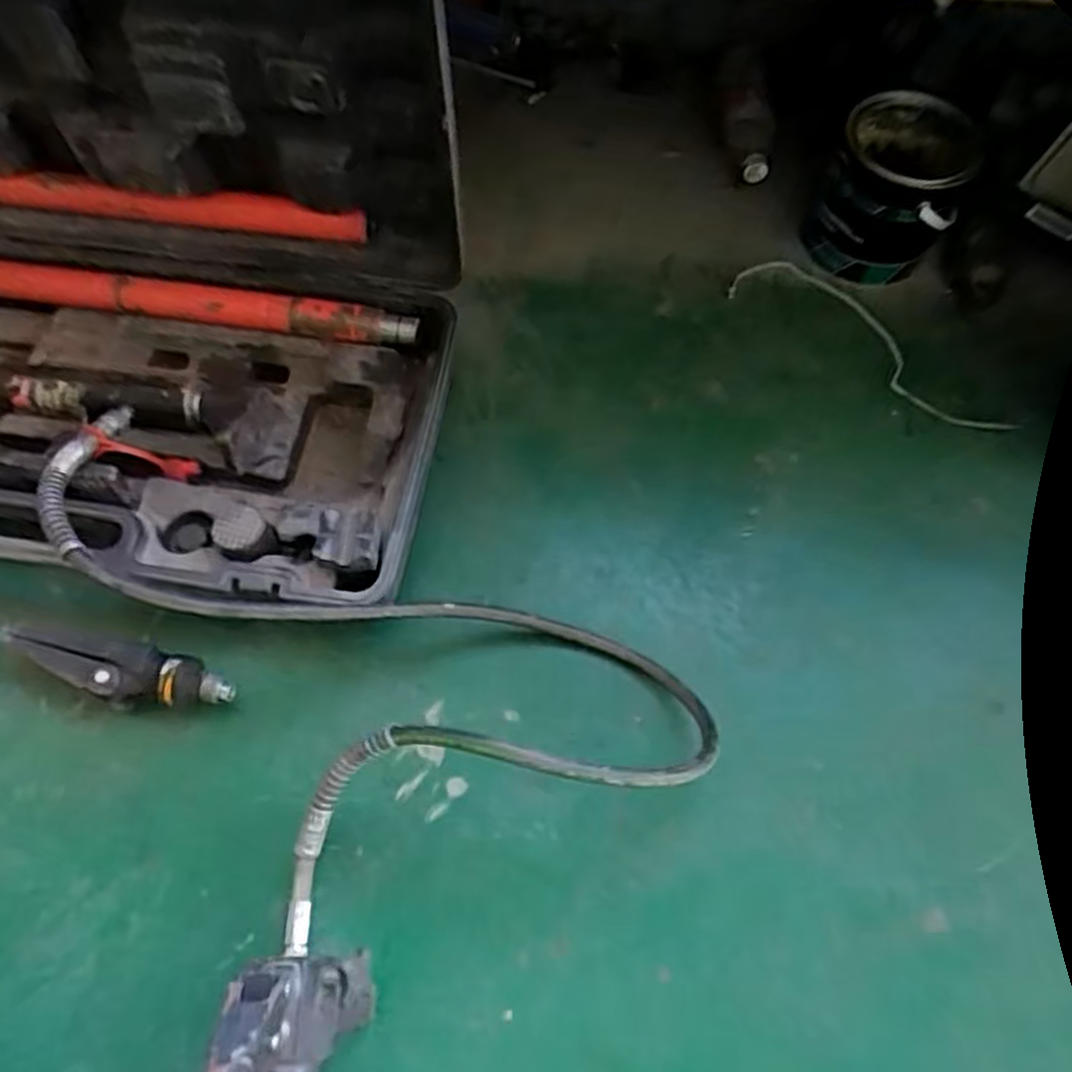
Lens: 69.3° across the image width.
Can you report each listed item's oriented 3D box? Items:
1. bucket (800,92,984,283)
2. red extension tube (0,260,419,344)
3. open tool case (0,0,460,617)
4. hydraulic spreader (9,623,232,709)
[{"bbox_3d":[0.420,-0.407,0.927,0.146,0.142,0.155,1,65,-2],"label":"bucket"},{"bbox_3d":[-0.443,-0.269,0.878,0.628,0.048,0.047,10,66,3],"label":"red extension tube"},{"bbox_3d":[-0.475,-0.249,0.678,0.760,0.421,0.456,14,66,4],"label":"open tool case"},{"bbox_3d":[-0.387,0.128,0.728,0.211,0.053,0.056,14,66,4],"label":"hydraulic spreader"}]

